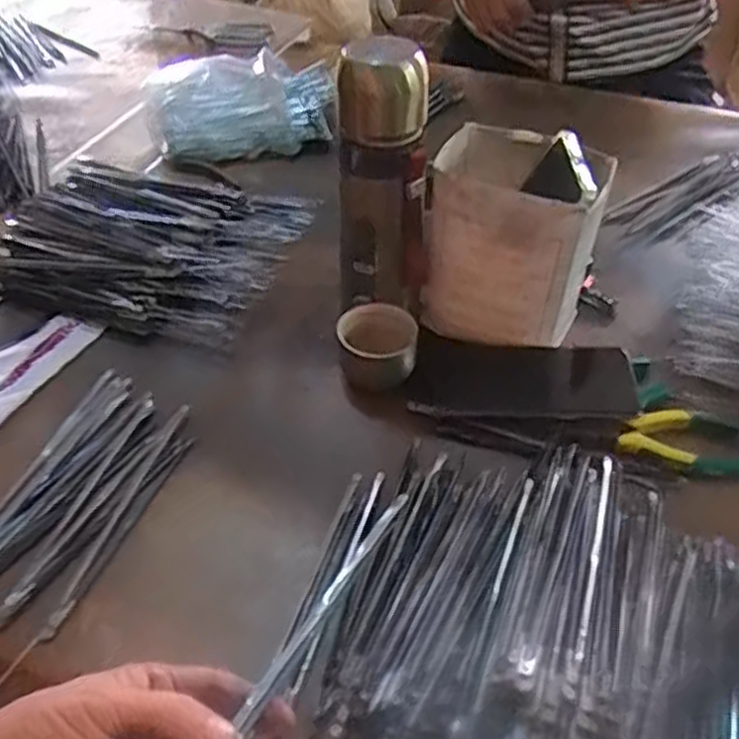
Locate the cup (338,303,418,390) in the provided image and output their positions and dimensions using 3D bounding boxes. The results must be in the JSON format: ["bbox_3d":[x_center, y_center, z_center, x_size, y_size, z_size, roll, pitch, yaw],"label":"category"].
[{"bbox_3d":[0.006,-0.018,0.619,0.059,0.046,0.055,1,47,-1],"label":"cup"}]

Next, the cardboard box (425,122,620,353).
[{"bbox_3d":[0.113,-0.106,0.617,0.120,0.144,0.102,17,48,14],"label":"cardboard box"}]

